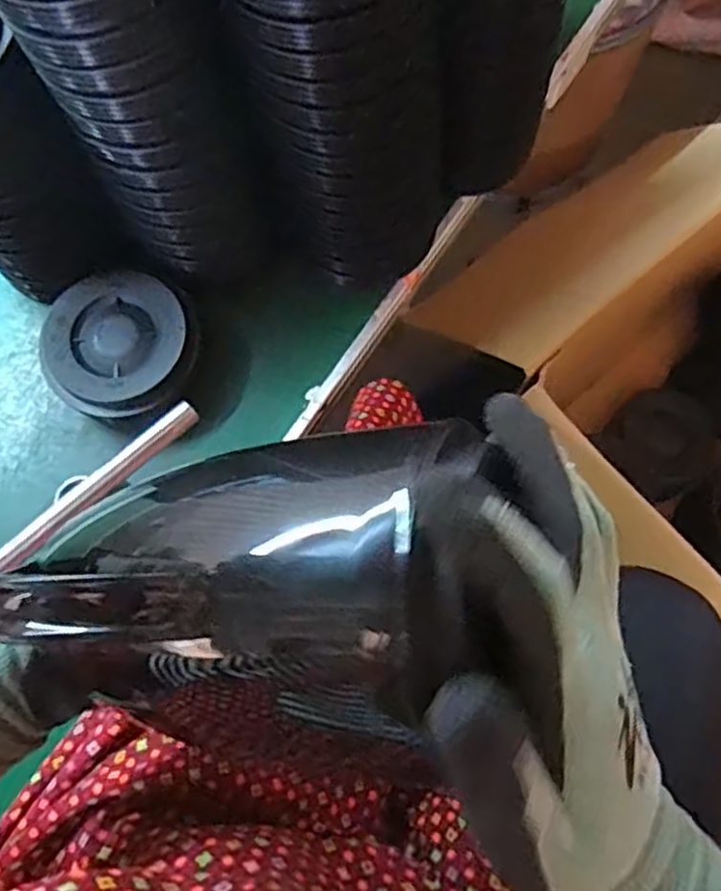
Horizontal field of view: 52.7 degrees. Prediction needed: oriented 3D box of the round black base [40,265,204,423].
[{"bbox_3d":[-0.186,-0.074,0.575,0.113,0.053,0.113,0,73,0],"label":"round black base"}]

